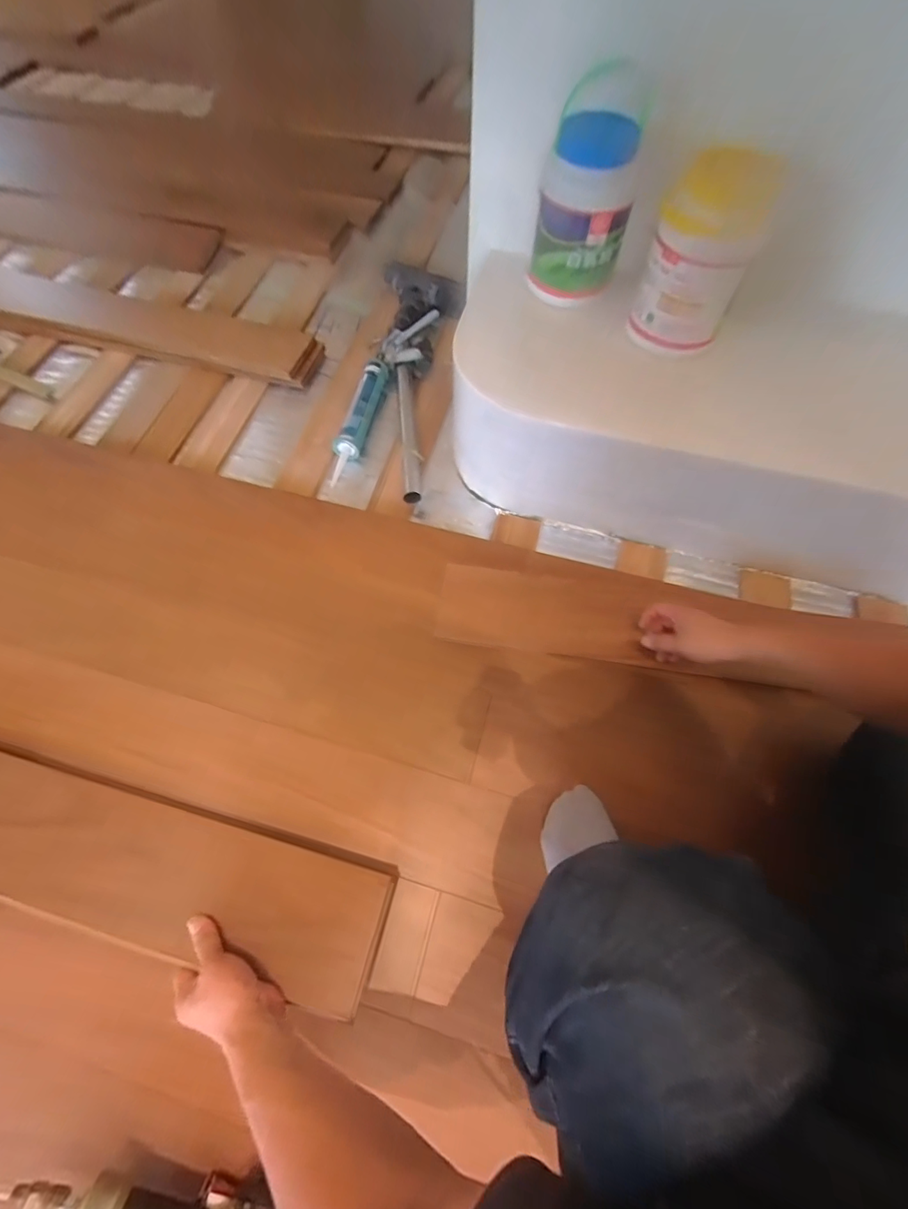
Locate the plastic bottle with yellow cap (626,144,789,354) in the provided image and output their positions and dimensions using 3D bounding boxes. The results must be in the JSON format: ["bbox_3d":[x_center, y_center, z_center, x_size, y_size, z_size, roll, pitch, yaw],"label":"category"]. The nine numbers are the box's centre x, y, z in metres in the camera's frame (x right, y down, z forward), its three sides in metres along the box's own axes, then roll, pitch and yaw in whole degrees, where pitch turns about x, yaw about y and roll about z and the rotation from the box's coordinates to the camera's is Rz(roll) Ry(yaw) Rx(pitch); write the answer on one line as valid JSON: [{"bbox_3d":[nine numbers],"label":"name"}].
[{"bbox_3d":[0.344,-0.486,0.650,0.137,0.214,0.126,19,67,9],"label":"plastic bottle with yellow cap"}]

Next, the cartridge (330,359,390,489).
[{"bbox_3d":[-0.197,-0.385,0.960,0.056,0.057,0.311,12,65,8],"label":"cartridge"}]

